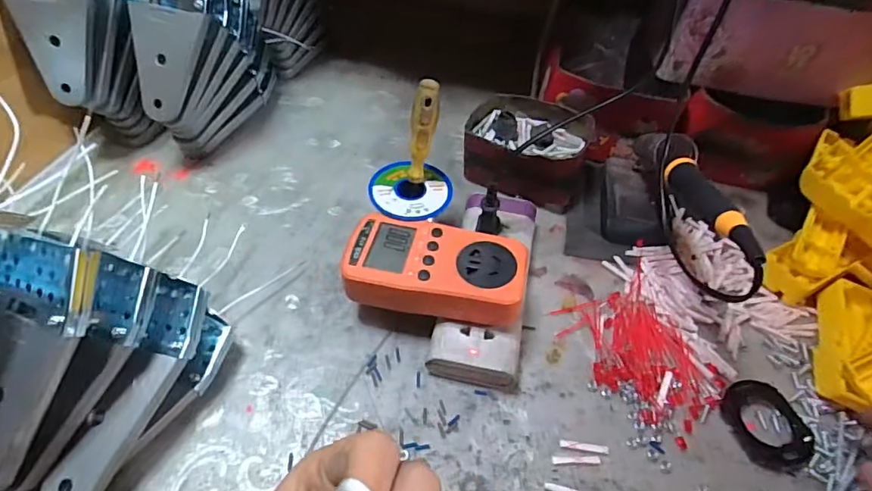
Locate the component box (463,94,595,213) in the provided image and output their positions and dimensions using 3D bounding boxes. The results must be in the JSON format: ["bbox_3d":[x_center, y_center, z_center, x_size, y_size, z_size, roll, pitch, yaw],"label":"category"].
[{"bbox_3d":[0.090,-0.097,0.490,0.124,0.060,0.096,18,50,11],"label":"component box"}]

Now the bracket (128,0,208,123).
[{"bbox_3d":[-0.225,-0.177,0.413,0.068,0.138,0.014,9,14,3],"label":"bracket"}]

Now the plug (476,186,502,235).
[{"bbox_3d":[0.046,-0.030,0.402,0.019,0.046,0.023,12,49,5],"label":"plug"}]

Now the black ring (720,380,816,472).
[{"bbox_3d":[0.232,0.124,0.346,0.053,0.009,0.060,-15,52,-17],"label":"black ring"}]

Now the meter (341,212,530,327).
[{"bbox_3d":[0.000,0.015,0.358,0.125,0.031,0.066,9,49,3],"label":"meter"}]

